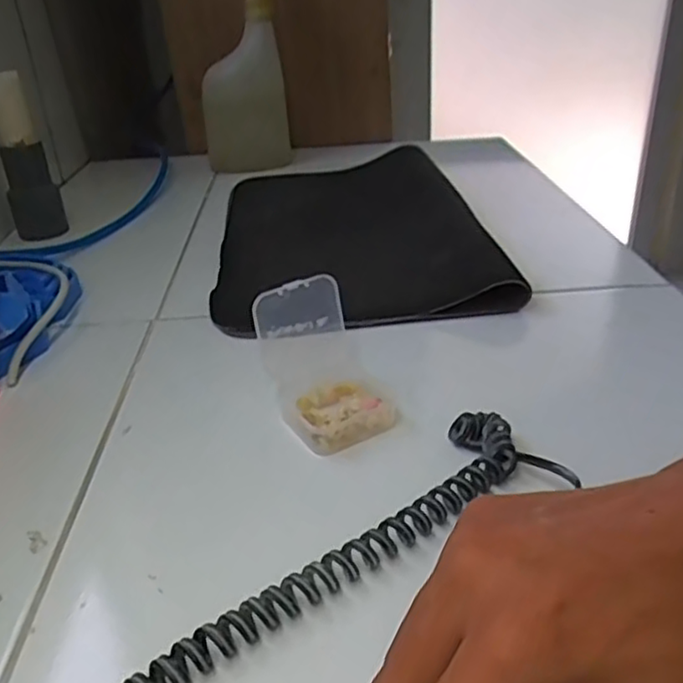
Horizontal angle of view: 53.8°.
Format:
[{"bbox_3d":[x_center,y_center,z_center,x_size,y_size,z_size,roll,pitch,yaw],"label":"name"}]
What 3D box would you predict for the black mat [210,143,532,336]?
[{"bbox_3d":[0.000,-0.124,0.667,0.226,0.033,0.427,-5,29,-4],"label":"black mat"}]

